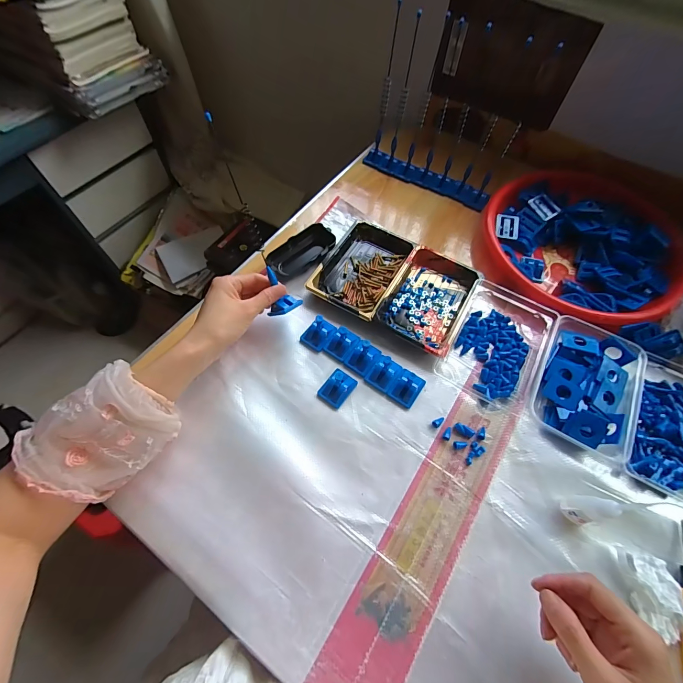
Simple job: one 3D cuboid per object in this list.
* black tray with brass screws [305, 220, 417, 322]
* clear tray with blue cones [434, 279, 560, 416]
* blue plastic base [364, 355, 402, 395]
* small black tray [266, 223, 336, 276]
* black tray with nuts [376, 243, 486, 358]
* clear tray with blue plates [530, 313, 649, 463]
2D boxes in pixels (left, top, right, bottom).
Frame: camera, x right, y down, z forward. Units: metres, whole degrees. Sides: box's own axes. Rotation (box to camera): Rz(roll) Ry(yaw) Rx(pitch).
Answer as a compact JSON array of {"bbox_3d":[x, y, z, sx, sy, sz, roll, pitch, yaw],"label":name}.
[{"bbox_3d":[0.032,-0.111,0.523,0.110,0.021,0.164,28,63,14],"label":"black tray with brass screws"},{"bbox_3d":[0.212,-0.003,0.462,0.114,0.032,0.174,28,63,14],"label":"clear tray with blue cones"},{"bbox_3d":[0.055,0.040,0.439,0.034,0.017,0.041,33,65,16],"label":"blue plastic base"},{"bbox_3d":[-0.058,-0.135,0.522,0.054,0.029,0.098,40,67,19],"label":"small black tray"},{"bbox_3d":[0.124,-0.063,0.492,0.105,0.024,0.159,27,63,13],"label":"black tray with nuts"},{"bbox_3d":[0.303,0.052,0.429,0.112,0.034,0.162,27,63,13],"label":"clear tray with blue plates"}]

